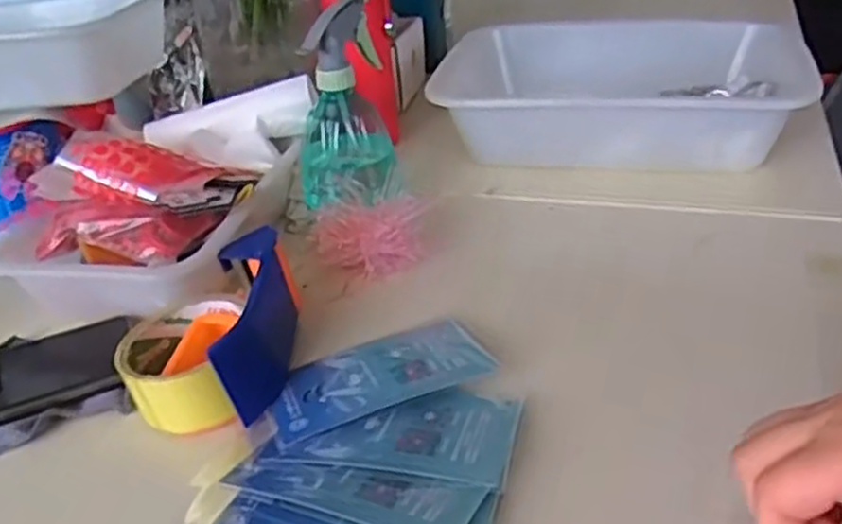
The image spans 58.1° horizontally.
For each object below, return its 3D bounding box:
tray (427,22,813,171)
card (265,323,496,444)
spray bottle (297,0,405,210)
[{"bbox_3d":[0.194,-0.159,0.736,0.330,0.084,0.234,4,34,16],"label":"tray"},{"bbox_3d":[-0.028,0.070,0.477,0.133,0.005,0.076,-17,24,-14],"label":"card"},{"bbox_3d":[-0.065,-0.125,0.621,0.086,0.156,0.099,-8,32,-3],"label":"spray bottle"}]

